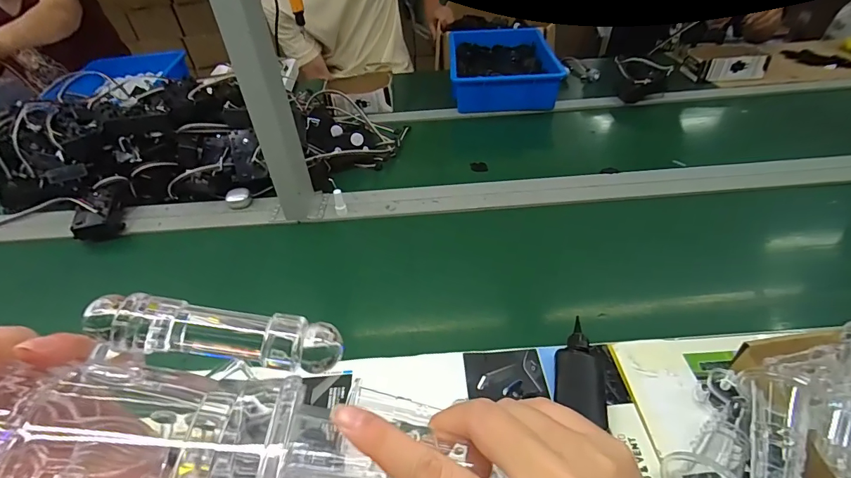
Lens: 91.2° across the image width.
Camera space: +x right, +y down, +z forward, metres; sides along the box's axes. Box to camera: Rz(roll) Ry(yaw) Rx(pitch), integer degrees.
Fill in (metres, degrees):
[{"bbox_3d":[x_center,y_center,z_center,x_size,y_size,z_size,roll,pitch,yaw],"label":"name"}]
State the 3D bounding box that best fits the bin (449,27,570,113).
[{"bbox_3d":[0.209,-0.483,1.197,0.273,0.108,0.400,-1,42,3],"label":"bin"}]

